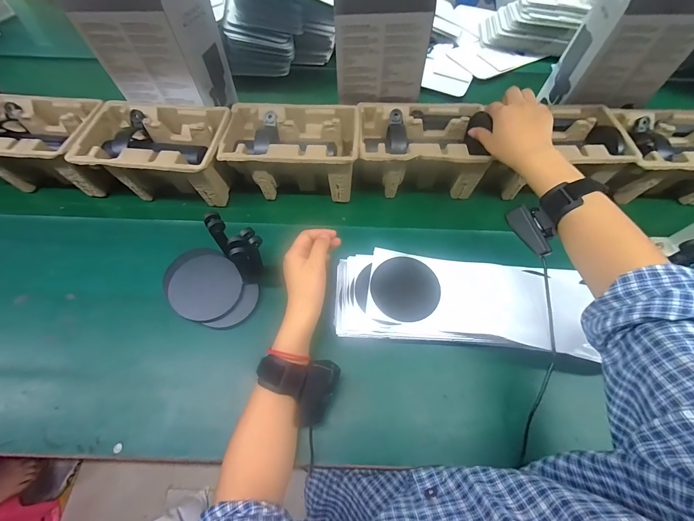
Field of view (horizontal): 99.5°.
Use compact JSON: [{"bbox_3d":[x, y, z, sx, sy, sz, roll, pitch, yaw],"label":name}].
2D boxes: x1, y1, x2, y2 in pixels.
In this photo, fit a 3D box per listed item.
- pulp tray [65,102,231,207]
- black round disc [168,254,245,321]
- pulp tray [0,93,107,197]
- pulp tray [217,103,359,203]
[{"bbox_3d":[-0.317,-0.188,0.514,0.227,0.098,0.149,7,63,0],"label":"pulp tray"},{"bbox_3d":[-0.204,0.039,0.427,0.092,0.004,0.095,3,78,-12],"label":"black round disc"},{"bbox_3d":[-0.532,-0.208,0.524,0.234,0.097,0.154,3,63,-2],"label":"pulp tray"},{"bbox_3d":[-0.094,-0.196,0.522,0.220,0.100,0.145,2,62,-2],"label":"pulp tray"}]

